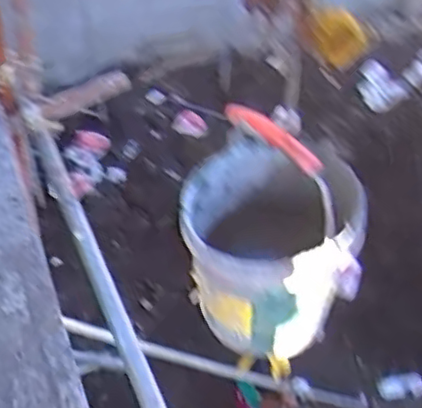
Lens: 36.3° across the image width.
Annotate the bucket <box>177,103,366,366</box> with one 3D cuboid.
[{"bbox_3d":[0.102,0.036,1.108,0.284,0.471,0.262,1,52,-1],"label":"bucket"}]

